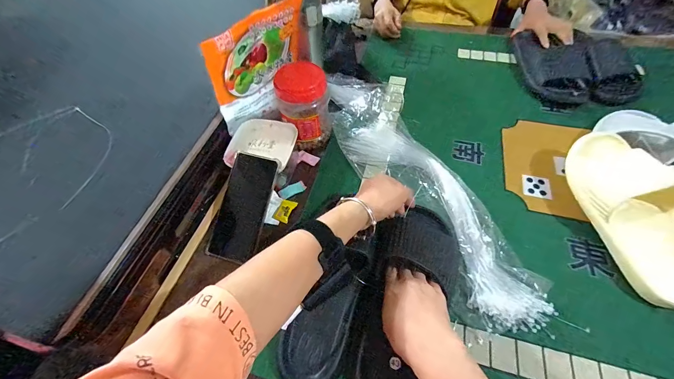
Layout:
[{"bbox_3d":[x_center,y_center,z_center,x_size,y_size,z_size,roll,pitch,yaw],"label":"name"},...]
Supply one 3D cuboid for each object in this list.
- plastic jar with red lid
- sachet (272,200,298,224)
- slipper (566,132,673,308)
[{"bbox_3d":[-0.058,-0.147,0.524,0.084,0.156,0.084,-1,57,1],"label":"plastic jar with red lid"},{"bbox_3d":[-0.087,0.034,0.481,0.025,0.014,0.042,21,60,15],"label":"sachet"},{"bbox_3d":[0.433,0.025,0.416,0.111,0.081,0.259,-9,57,-4],"label":"slipper"}]

